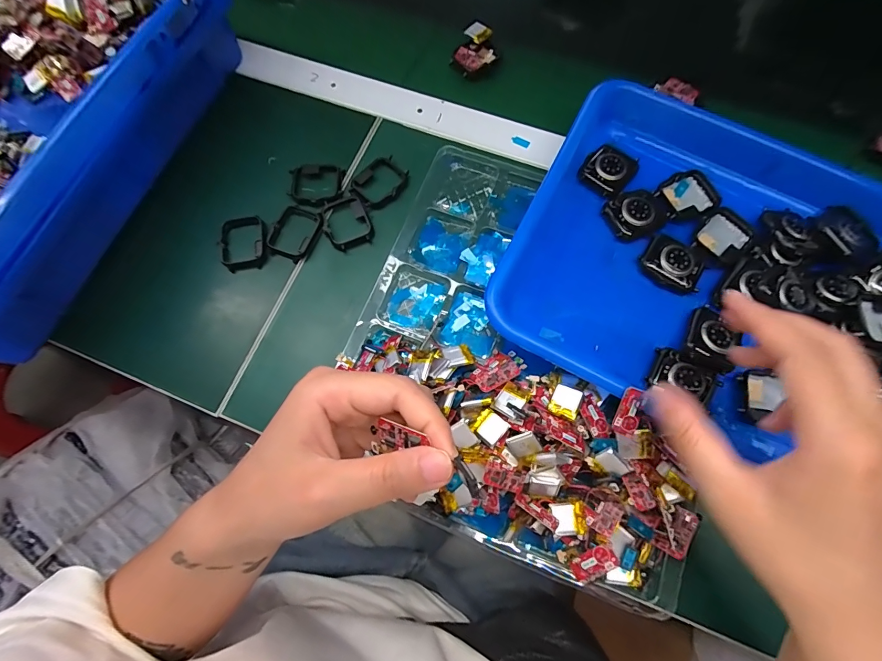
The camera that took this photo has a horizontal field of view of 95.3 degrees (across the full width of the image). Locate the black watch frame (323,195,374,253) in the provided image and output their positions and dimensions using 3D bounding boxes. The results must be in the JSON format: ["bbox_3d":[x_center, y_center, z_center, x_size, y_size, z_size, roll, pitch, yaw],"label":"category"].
[{"bbox_3d":[-0.079,-0.090,0.336,0.038,0.007,0.046,-24,74,-7],"label":"black watch frame"}]

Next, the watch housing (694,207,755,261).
[{"bbox_3d":[0.214,-0.072,0.304,0.044,0.007,0.035,-43,77,-12],"label":"watch housing"}]

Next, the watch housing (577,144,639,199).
[{"bbox_3d":[0.132,-0.127,0.316,0.037,0.010,0.043,37,77,12],"label":"watch housing"}]

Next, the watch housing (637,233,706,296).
[{"bbox_3d":[0.169,-0.048,0.293,0.044,0.009,0.035,40,77,12],"label":"watch housing"}]

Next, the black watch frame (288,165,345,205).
[{"bbox_3d":[-0.108,-0.126,0.346,0.046,0.008,0.038,1,72,1],"label":"black watch frame"}]

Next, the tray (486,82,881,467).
[{"bbox_3d":[0.221,-0.038,0.289,0.322,0.041,0.252,26,75,9],"label":"tray"}]

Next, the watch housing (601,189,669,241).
[{"bbox_3d":[0.147,-0.089,0.305,0.042,0.009,0.035,-30,74,-8],"label":"watch housing"}]

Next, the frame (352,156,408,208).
[{"bbox_3d":[-0.053,-0.128,0.345,0.048,0.004,0.038,-42,76,-12],"label":"frame"}]

